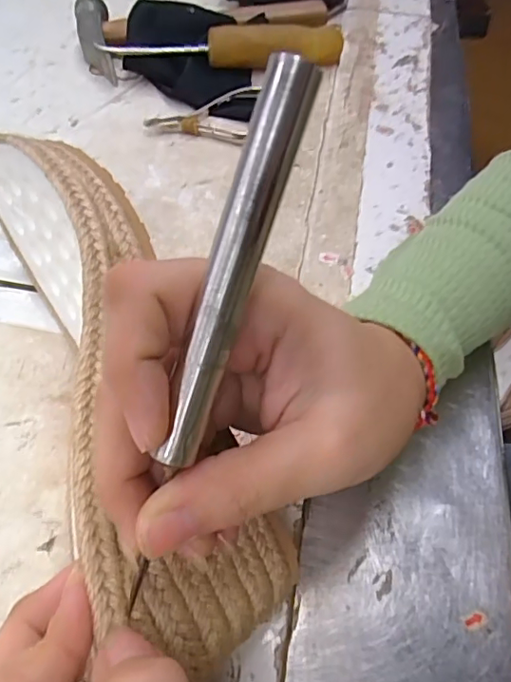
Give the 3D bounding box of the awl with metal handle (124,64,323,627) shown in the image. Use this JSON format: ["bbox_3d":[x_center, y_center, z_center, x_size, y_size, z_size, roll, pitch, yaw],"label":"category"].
[{"bbox_3d":[-0.012,0.004,0.133,0.011,0.014,0.140,20,99,12],"label":"awl with metal handle"}]

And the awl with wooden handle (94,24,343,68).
[{"bbox_3d":[-0.021,-0.224,0.412,0.188,0.033,0.025,-11,56,-9],"label":"awl with wooden handle"}]

